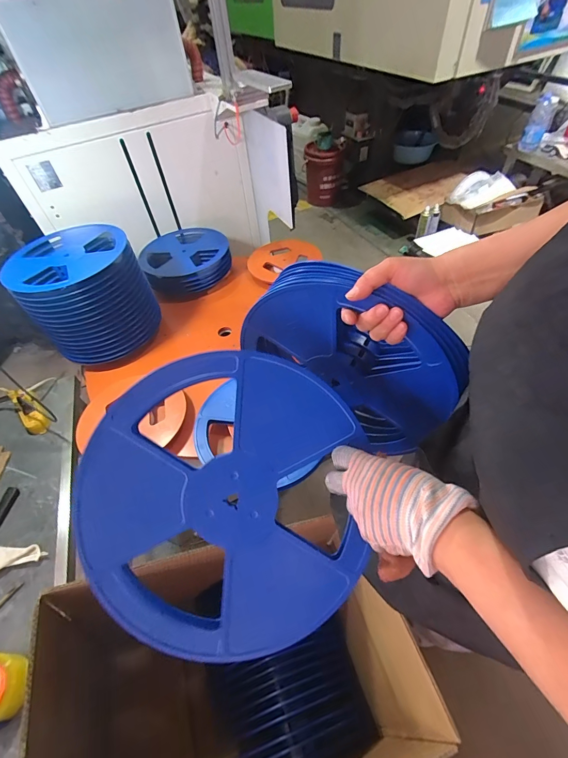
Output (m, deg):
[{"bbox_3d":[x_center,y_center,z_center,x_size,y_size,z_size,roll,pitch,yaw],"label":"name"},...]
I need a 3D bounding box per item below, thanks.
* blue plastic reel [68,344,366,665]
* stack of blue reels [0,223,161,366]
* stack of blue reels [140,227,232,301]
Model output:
[{"bbox_3d":[-0.067,0.132,0.378,0.299,0.032,0.314,-1,87,-4],"label":"blue plastic reel"},{"bbox_3d":[-0.531,-0.238,0.965,0.286,0.261,0.272,-19,52,-10],"label":"stack of blue reels"},{"bbox_3d":[-0.338,-0.412,1.214,0.299,0.099,0.283,-23,53,-13],"label":"stack of blue reels"}]

